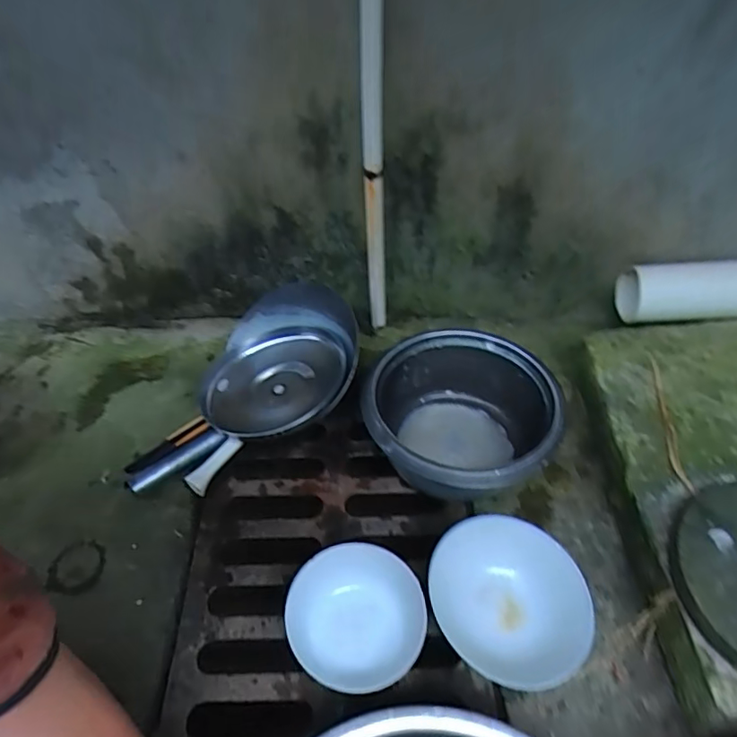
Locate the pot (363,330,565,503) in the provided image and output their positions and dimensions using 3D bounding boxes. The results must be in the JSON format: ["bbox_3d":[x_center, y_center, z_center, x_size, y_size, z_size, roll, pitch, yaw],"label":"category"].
[{"bbox_3d":[0.106,0.063,0.634,0.204,0.105,0.203,-1,47,1],"label":"pot"}]

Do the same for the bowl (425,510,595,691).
[{"bbox_3d":[0.137,0.223,0.516,0.144,0.061,0.145,-1,47,1],"label":"bowl"}]

